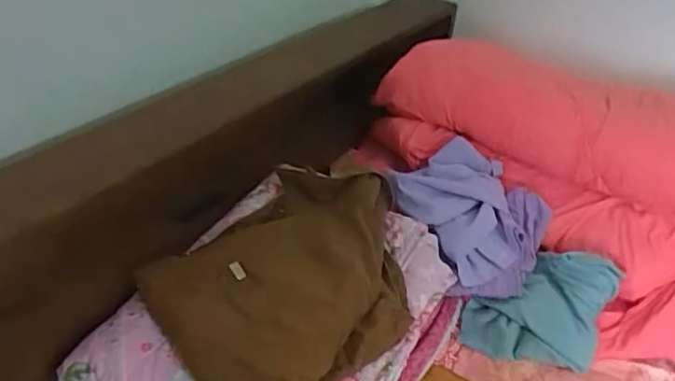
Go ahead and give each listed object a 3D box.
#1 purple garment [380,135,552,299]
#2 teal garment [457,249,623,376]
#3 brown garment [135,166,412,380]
[{"bbox_3d":[0.251,0.044,1.056,0.245,0.146,0.281,-20,43,-30],"label":"purple garment"},{"bbox_3d":[0.340,0.189,0.981,0.205,0.145,0.188,22,40,22],"label":"teal garment"},{"bbox_3d":[-0.064,0.107,0.810,0.372,0.133,0.308,-25,45,-34],"label":"brown garment"}]

